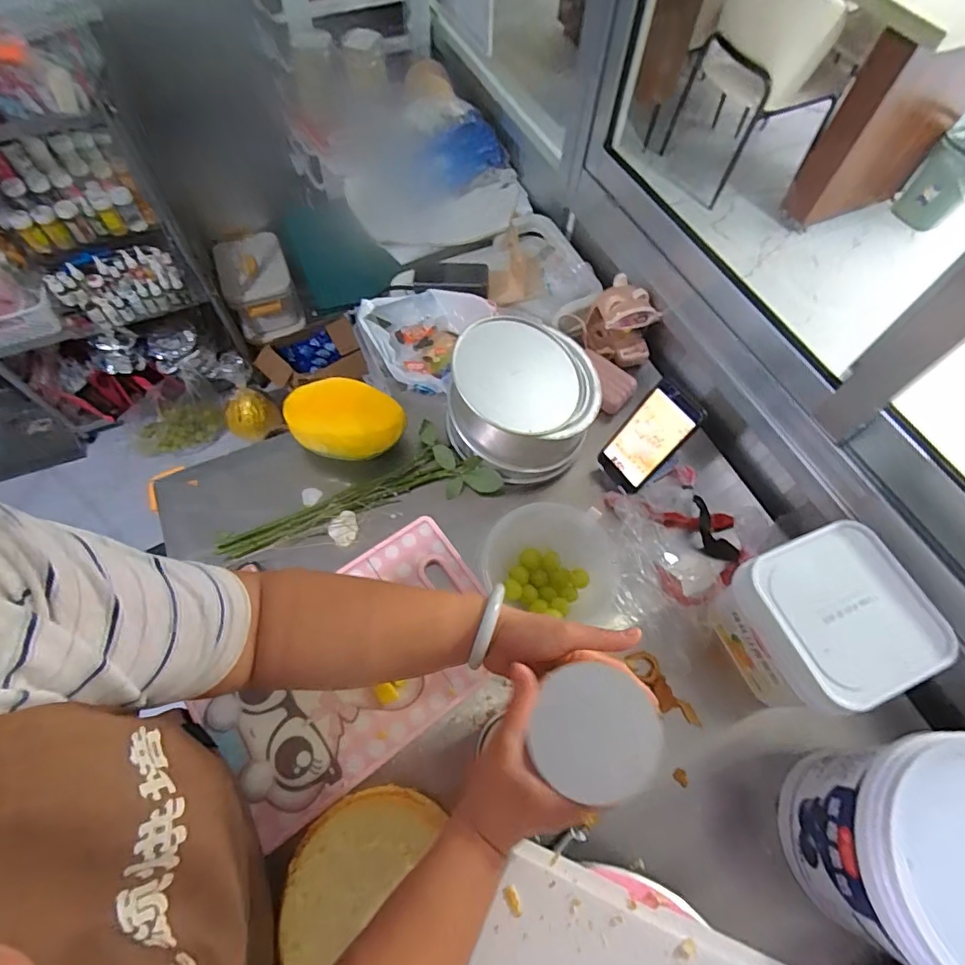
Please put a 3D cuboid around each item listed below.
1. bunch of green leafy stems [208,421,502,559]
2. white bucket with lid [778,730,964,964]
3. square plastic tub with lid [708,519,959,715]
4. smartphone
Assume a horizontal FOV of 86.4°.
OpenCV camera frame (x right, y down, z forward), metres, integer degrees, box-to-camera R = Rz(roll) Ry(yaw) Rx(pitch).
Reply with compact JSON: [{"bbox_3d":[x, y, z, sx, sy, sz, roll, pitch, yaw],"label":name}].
[{"bbox_3d":[-0.177,0.003,0.732,0.392,0.033,0.123,-14,65,-9],"label":"bunch of green leafy stems"},{"bbox_3d":[0.414,0.345,0.469,0.184,0.186,0.185,1,63,-2],"label":"white bucket with lid"},{"bbox_3d":[0.379,0.157,0.587,0.164,0.124,0.166,-20,66,-12],"label":"square plastic tub with lid"},{"bbox_3d":[0.222,-0.058,0.692,0.015,0.153,0.073,-16,59,-46],"label":"smartphone"}]

